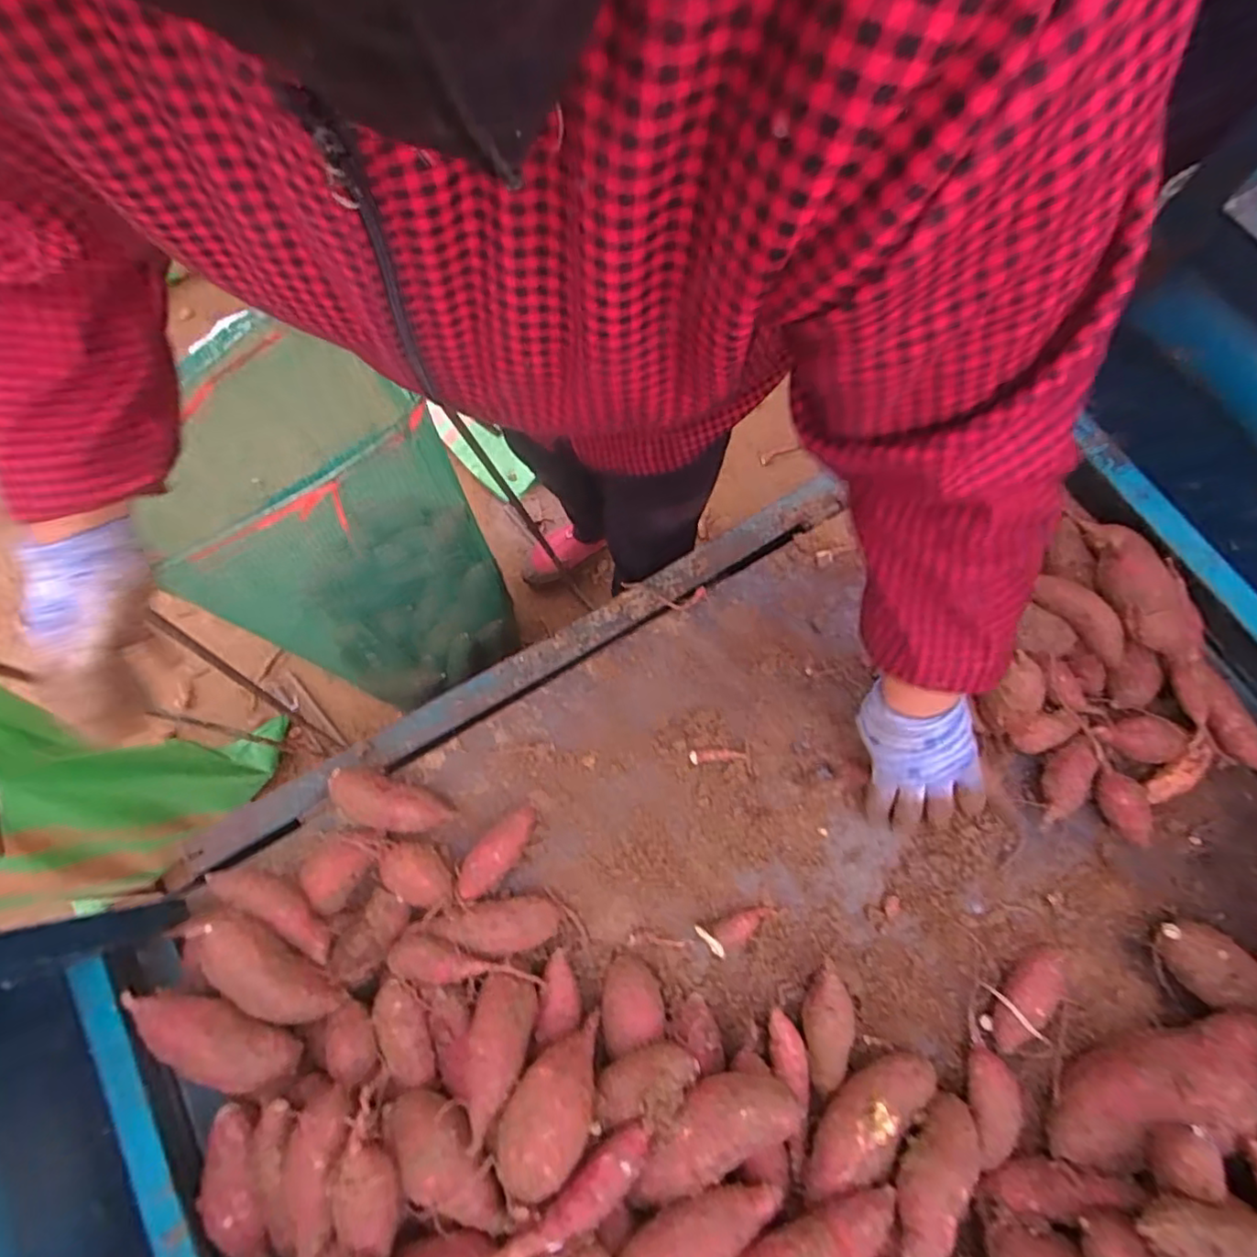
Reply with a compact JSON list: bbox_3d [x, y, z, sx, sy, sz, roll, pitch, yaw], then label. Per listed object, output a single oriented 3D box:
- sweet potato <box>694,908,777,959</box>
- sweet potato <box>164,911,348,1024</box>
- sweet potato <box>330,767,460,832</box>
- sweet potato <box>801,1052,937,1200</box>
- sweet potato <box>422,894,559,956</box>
[{"bbox_3d":[0.097,0.270,0.558,0.070,0.021,0.029,-16,72,-3],"label":"sweet potato"},{"bbox_3d":[-0.287,0.269,0.491,0.131,0.038,0.043,38,76,-8],"label":"sweet potato"},{"bbox_3d":[-0.228,0.163,0.590,0.127,0.047,0.045,14,73,7],"label":"sweet potato"},{"bbox_3d":[0.188,0.387,0.497,0.128,0.061,0.057,-43,75,-11],"label":"sweet potato"},{"bbox_3d":[-0.119,0.263,0.558,0.111,0.048,0.042,-4,72,1],"label":"sweet potato"}]

